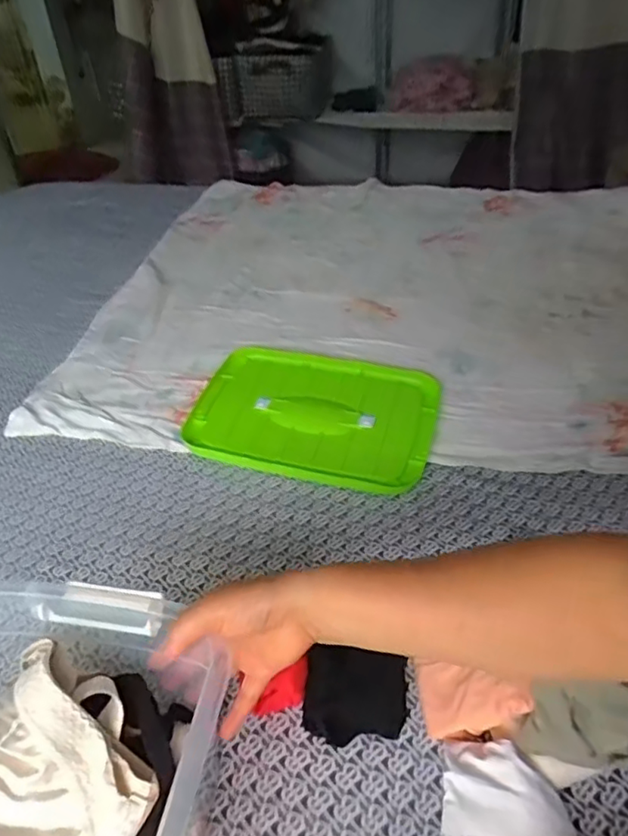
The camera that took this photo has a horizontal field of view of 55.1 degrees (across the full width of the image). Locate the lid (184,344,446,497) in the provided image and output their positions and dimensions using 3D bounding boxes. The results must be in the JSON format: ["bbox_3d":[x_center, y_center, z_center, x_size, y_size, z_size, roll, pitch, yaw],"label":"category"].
[{"bbox_3d":[-0.002,-0.011,0.863,0.337,0.022,0.237,9,41,15],"label":"lid"}]

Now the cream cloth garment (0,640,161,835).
[{"bbox_3d":[-0.190,0.253,0.390,0.138,0.043,0.169,28,63,12],"label":"cream cloth garment"}]

